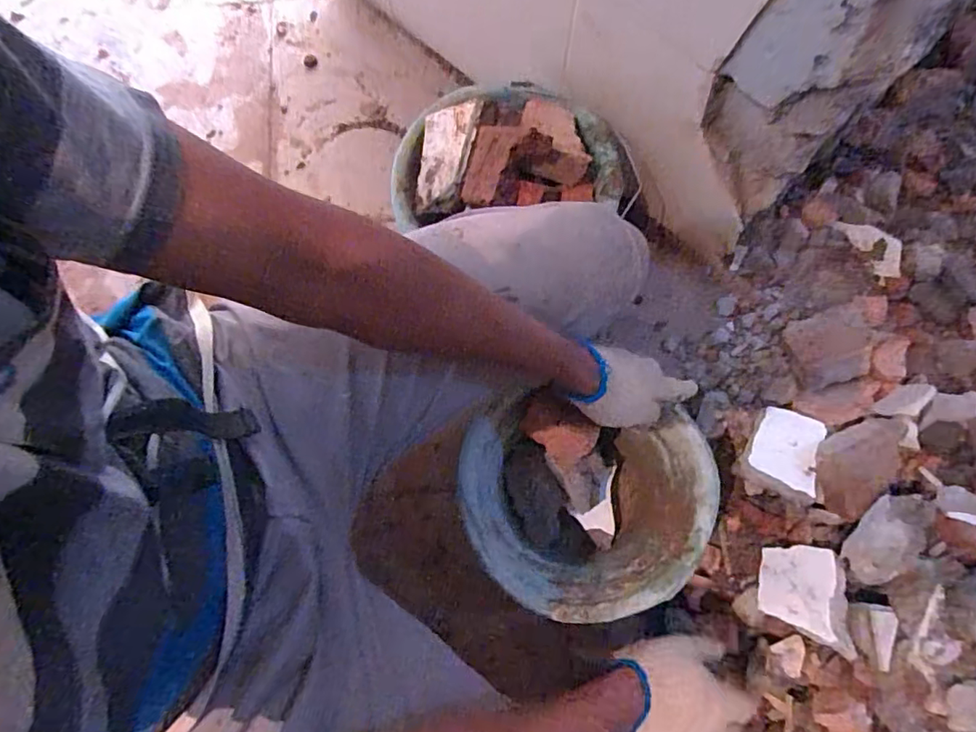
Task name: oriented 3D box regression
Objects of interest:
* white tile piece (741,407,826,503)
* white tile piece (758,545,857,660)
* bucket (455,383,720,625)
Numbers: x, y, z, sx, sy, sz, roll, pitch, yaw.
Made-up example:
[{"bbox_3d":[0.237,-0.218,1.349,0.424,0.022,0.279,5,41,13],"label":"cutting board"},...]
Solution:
[{"bbox_3d":[0.349,0.099,0.659,0.076,0.009,0.093,16,78,26],"label":"white tile piece"},{"bbox_3d":[0.353,0.260,0.630,0.085,0.020,0.105,-12,54,36],"label":"white tile piece"},{"bbox_3d":[0.099,0.162,0.667,0.257,0.181,0.222,13,80,4],"label":"bucket"}]

